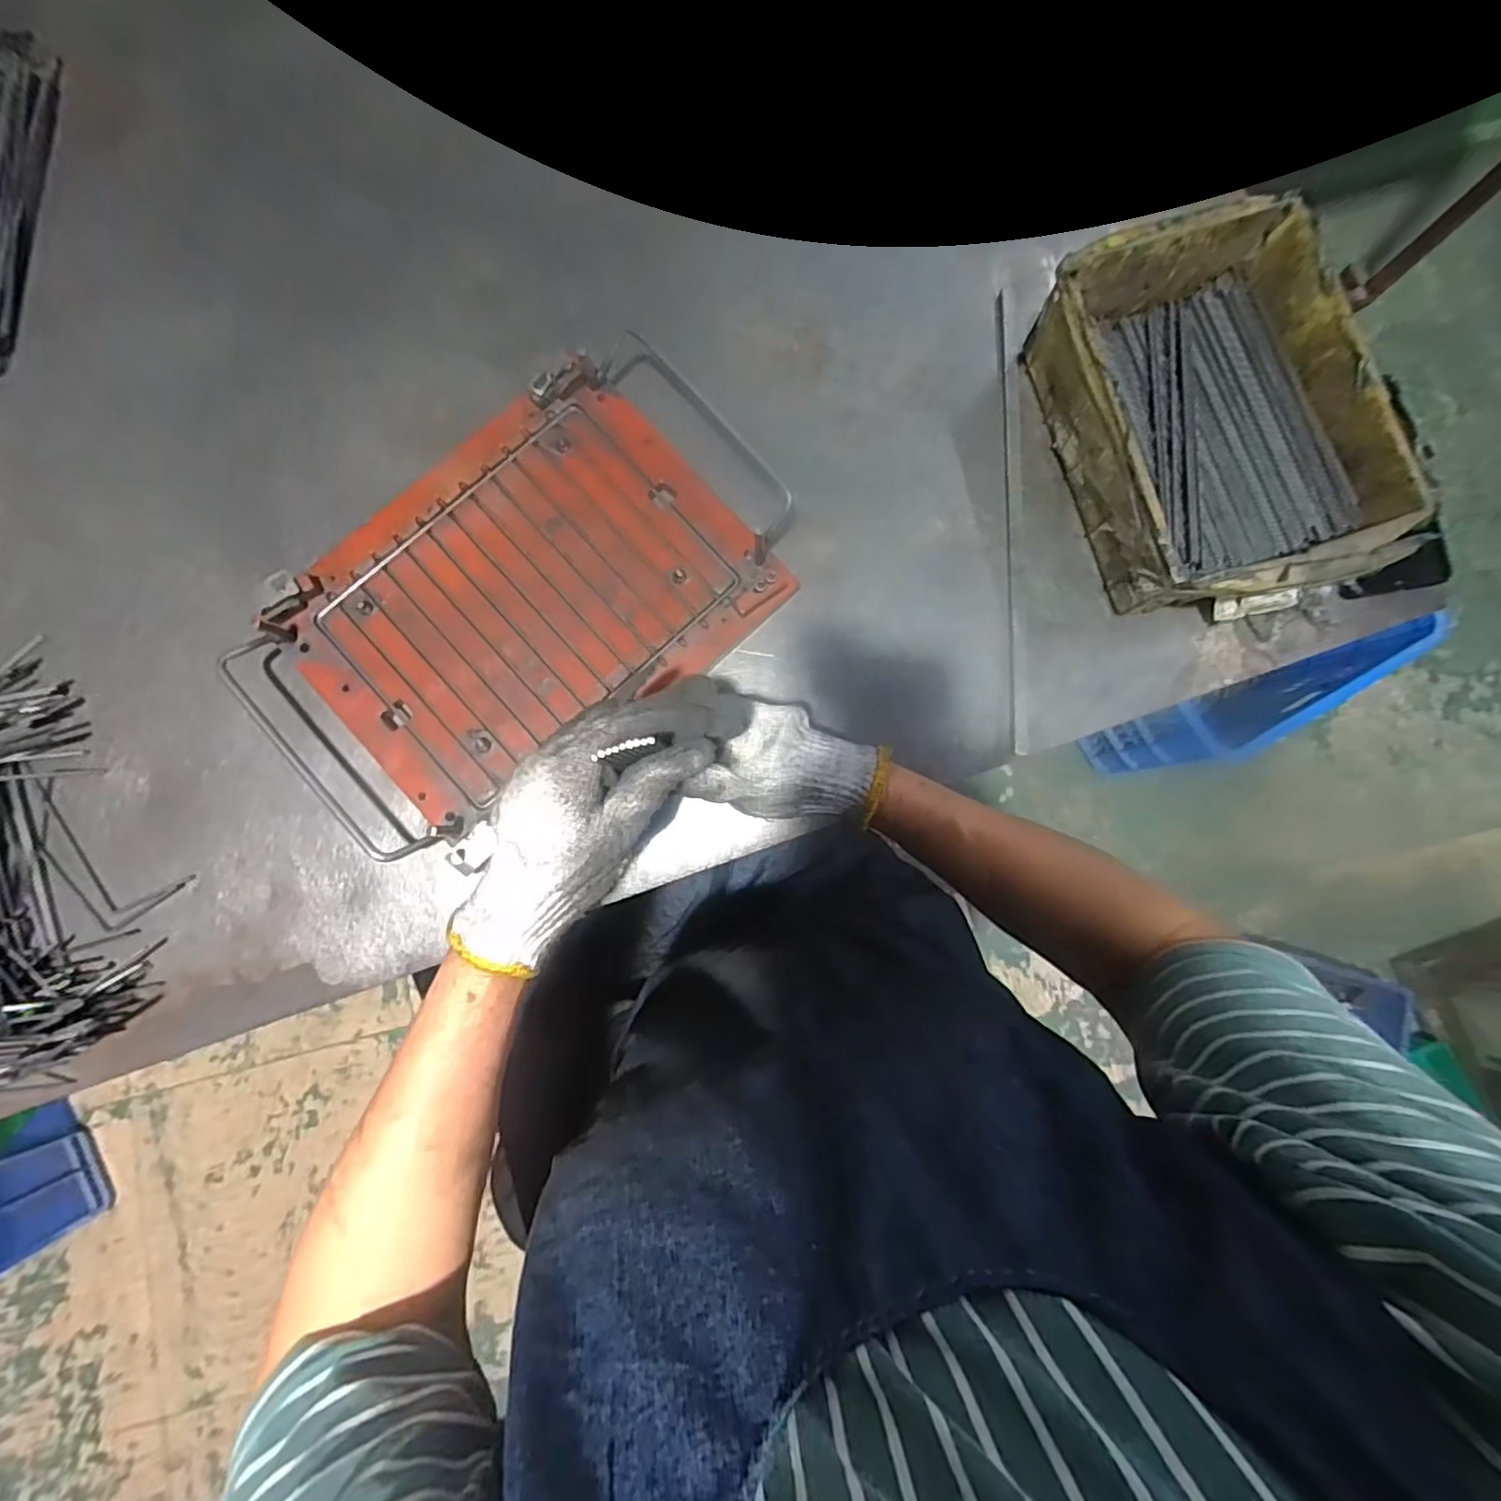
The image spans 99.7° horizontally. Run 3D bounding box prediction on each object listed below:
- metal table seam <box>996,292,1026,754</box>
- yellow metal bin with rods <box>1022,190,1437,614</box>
[{"bbox_3d":[0.193,-0.176,0.471,0.009,0.007,0.353,1,82,-1],"label":"metal table seam"},{"bbox_3d":[0.318,-0.222,0.444,0.176,0.077,0.246,-13,82,-3],"label":"yellow metal bin with rods"}]

